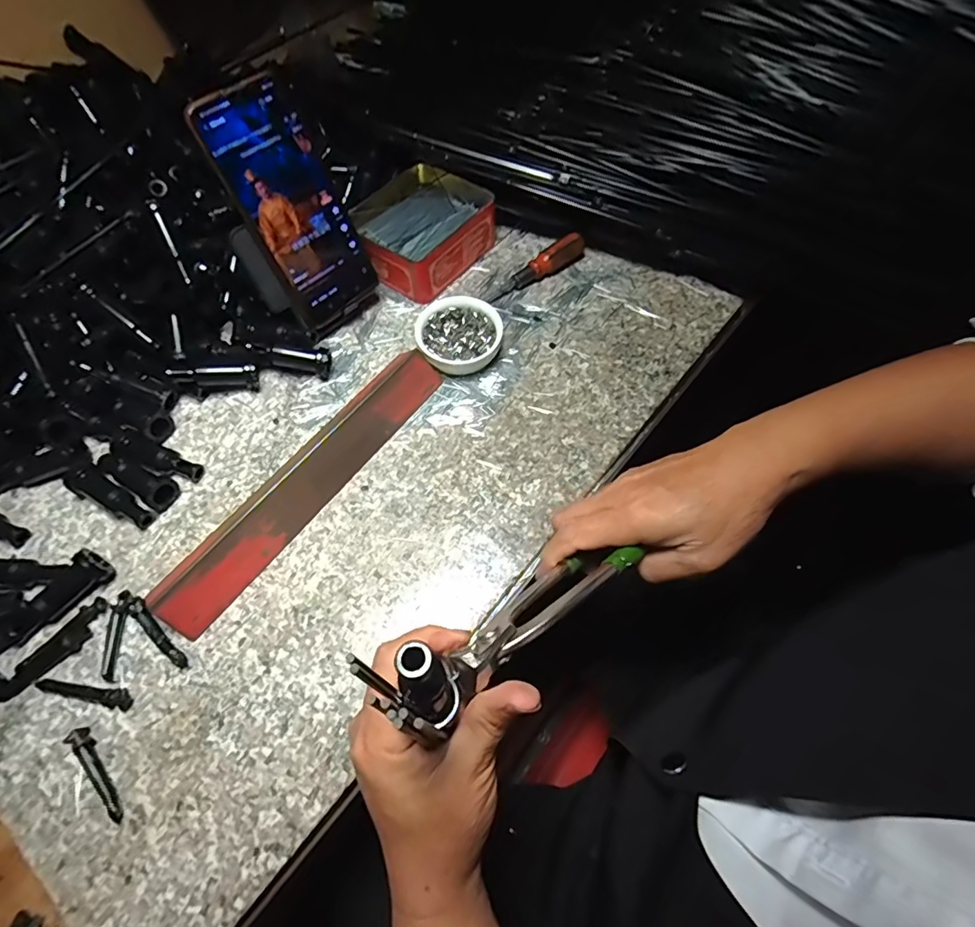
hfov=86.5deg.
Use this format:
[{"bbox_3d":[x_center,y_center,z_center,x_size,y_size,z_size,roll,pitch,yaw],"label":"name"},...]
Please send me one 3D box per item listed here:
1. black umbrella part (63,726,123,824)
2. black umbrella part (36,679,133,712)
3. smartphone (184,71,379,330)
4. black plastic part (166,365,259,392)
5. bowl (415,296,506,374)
[{"bbox_3d":[-0.223,0.177,0.295,0.010,0.006,0.059,-36,67,-17],"label":"black umbrella part"},{"bbox_3d":[-0.246,0.139,0.315,0.060,0.005,0.011,9,62,6],"label":"black umbrella part"},{"bbox_3d":[-0.149,-0.195,0.401,0.012,0.163,0.077,23,60,41],"label":"smartphone"},{"bbox_3d":[-0.220,-0.070,0.415,0.063,0.013,0.013,-7,61,-3],"label":"black plastic part"},{"bbox_3d":[-0.026,-0.107,0.440,0.072,0.028,0.065,9,62,6],"label":"bowl"}]

